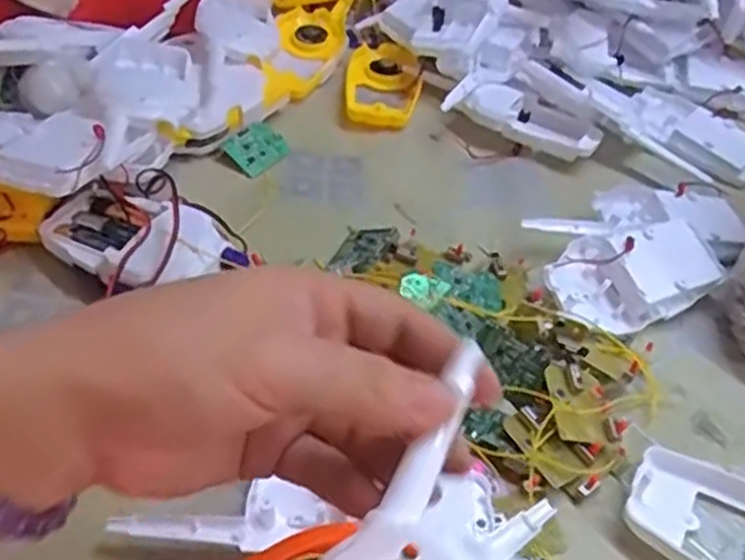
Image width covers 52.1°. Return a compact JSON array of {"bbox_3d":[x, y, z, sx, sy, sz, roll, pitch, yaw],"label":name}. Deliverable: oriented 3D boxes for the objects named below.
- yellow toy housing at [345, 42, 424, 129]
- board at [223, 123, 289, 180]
[{"bbox_3d":[0.009,-0.157,0.618,0.059,0.015,0.112,4,44,-3],"label":"yellow toy housing"},{"bbox_3d":[-0.082,-0.094,0.547,0.036,0.007,0.043,45,61,9],"label":"board"}]

